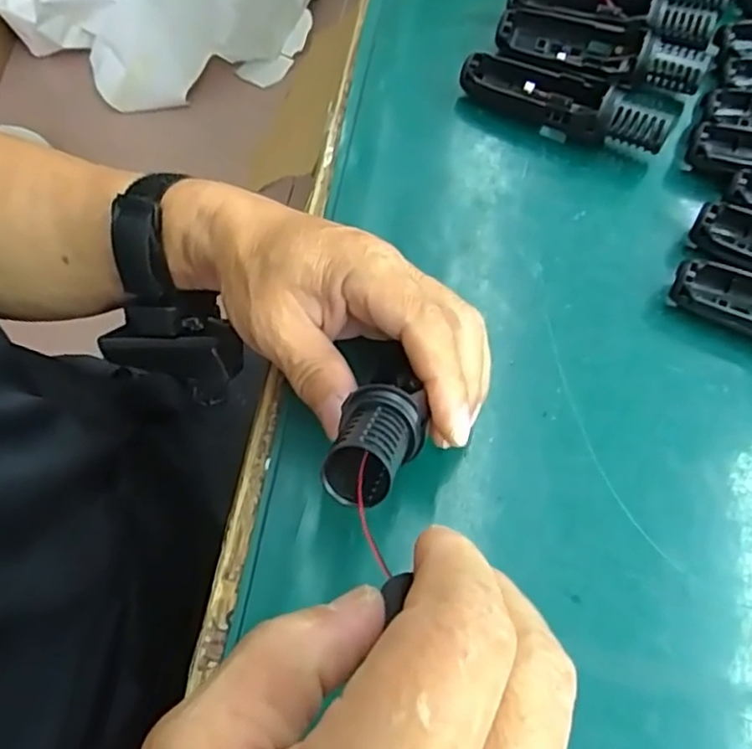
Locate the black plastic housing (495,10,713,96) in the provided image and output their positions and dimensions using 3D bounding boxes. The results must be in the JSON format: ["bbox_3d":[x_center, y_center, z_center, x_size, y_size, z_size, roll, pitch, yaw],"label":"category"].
[{"bbox_3d":[0.133,-0.194,0.400,0.123,0.030,0.034,23,69,11],"label":"black plastic housing"}]

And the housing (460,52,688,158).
[{"bbox_3d":[0.108,-0.157,0.383,0.121,0.037,0.028,27,70,12],"label":"housing"}]

